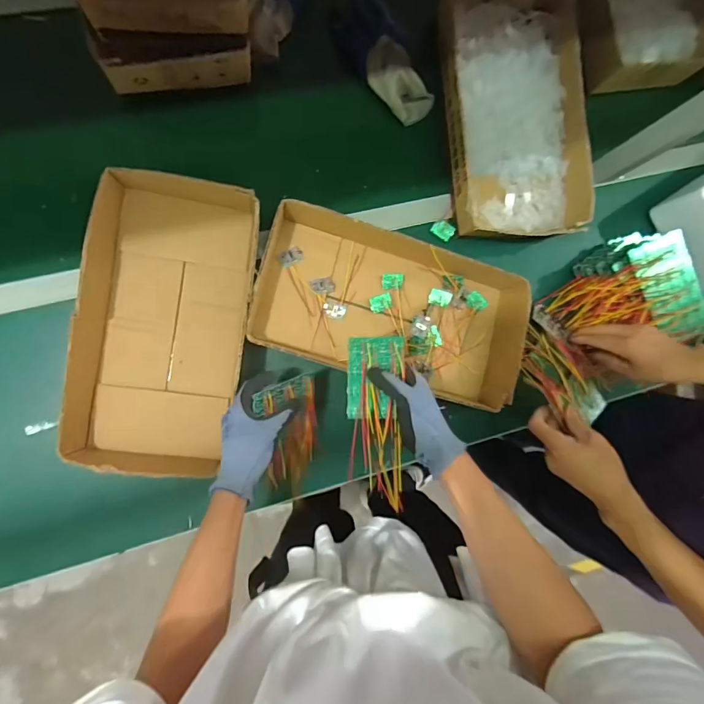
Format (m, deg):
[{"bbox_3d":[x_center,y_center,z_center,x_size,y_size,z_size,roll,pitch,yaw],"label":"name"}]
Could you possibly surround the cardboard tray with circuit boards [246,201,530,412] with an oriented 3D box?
[{"bbox_3d":[0.063,-0.068,0.663,0.422,0.073,0.216,15,86,-8],"label":"cardboard tray with circuit boards"}]

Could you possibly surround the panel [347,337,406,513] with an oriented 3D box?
[{"bbox_3d":[0.028,0.080,0.502,0.068,0.013,0.198,0,78,7],"label":"panel"}]

